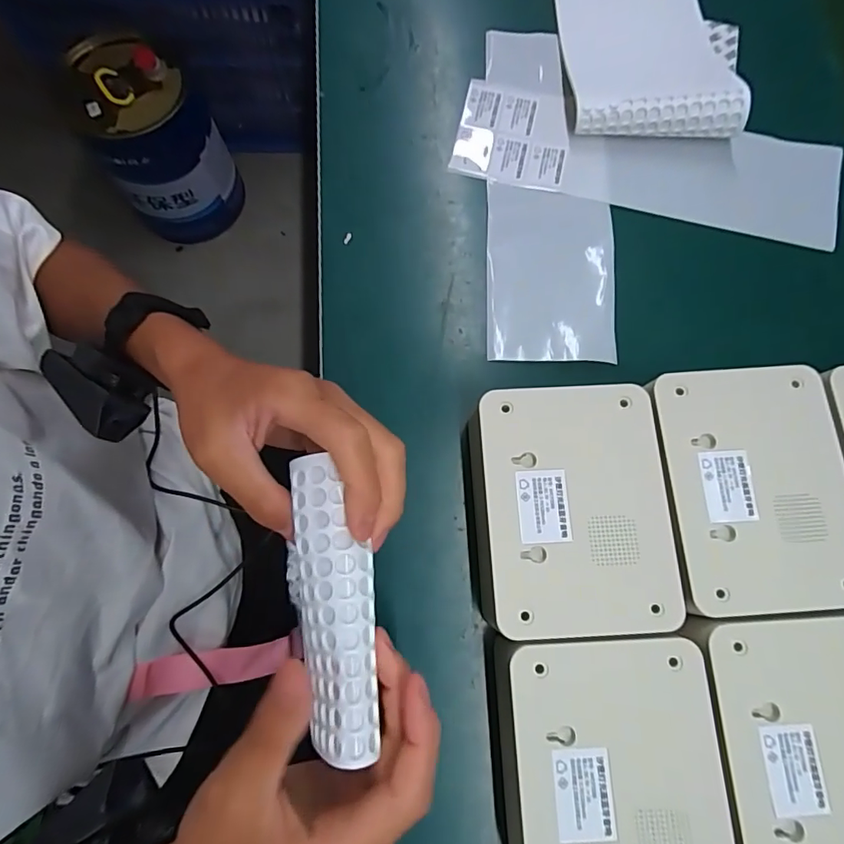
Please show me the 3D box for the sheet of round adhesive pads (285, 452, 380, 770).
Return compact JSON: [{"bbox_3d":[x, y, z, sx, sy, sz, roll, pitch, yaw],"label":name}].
[{"bbox_3d":[-0.039,0.076,0.219,0.036,0.021,0.120,-10,77,-2],"label":"sheet of round adhesive pads"}]

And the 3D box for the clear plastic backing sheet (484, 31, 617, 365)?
[{"bbox_3d":[0.098,-0.185,0.396,0.094,0.007,0.292,0,78,4],"label":"clear plastic backing sheet"}]

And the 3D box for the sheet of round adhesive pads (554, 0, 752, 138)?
[{"bbox_3d":[0.193,-0.338,0.421,0.151,0.036,0.233,0,76,0],"label":"sheet of round adhesive pads"}]

